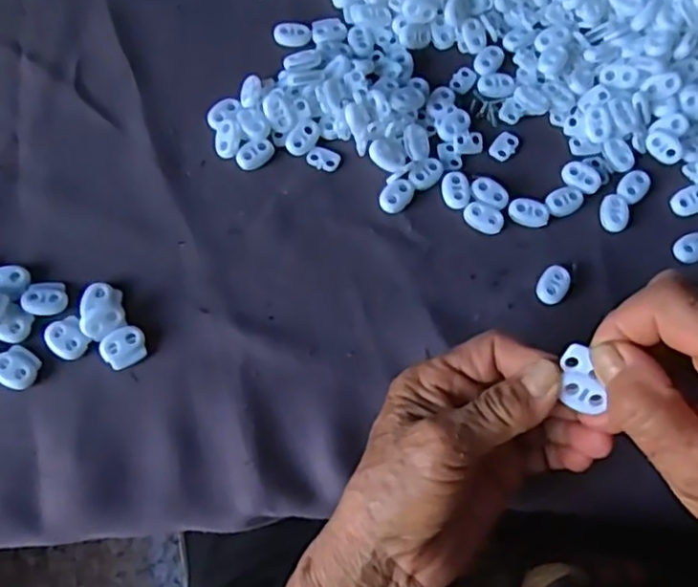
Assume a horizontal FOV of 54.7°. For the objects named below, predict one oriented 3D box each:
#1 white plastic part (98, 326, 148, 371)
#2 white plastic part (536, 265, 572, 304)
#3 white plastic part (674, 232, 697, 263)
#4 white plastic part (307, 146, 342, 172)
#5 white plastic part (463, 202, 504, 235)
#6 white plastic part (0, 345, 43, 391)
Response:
[{"bbox_3d":[-0.112,0.027,0.336,0.022,0.006,0.017,-30,72,-15],"label":"white plastic part"},{"bbox_3d":[0.110,-0.005,0.362,0.015,0.006,0.023,29,69,9],"label":"white plastic part"},{"bbox_3d":[0.190,-0.026,0.370,0.022,0.004,0.016,-28,71,-14],"label":"white plastic part"},{"bbox_3d":[-0.014,-0.077,0.384,0.020,0.004,0.013,14,67,3],"label":"white plastic part"},{"bbox_3d":[0.075,-0.042,0.373,0.023,0.004,0.014,26,68,8],"label":"white plastic part"},{"bbox_3d":[-0.163,0.036,0.329,0.021,0.004,0.019,31,69,10],"label":"white plastic part"}]

